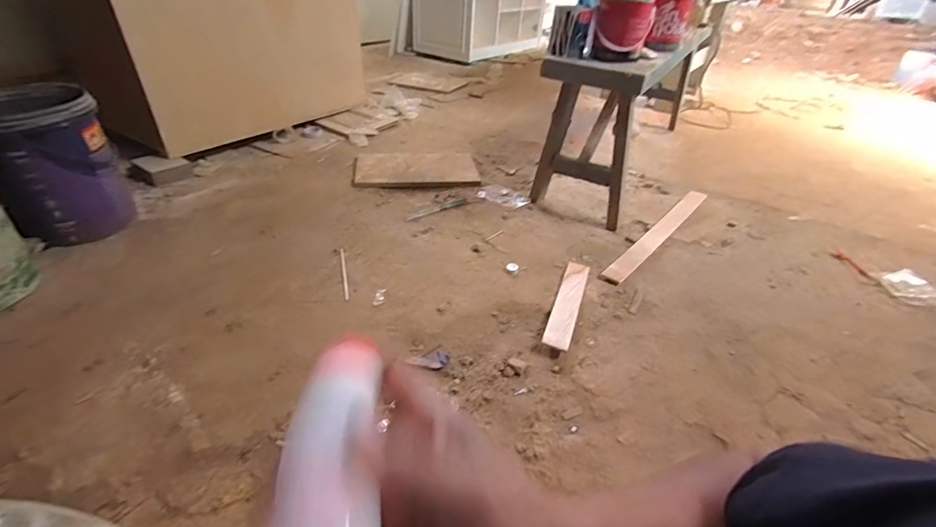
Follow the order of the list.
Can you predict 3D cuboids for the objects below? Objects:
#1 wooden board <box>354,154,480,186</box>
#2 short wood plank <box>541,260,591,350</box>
[{"bbox_3d":[-0.216,-0.395,1.748,0.501,0.032,0.247,-2,37,-7],"label":"wooden board"},{"bbox_3d":[0.262,0.104,1.101,0.062,0.028,0.343,16,39,16],"label":"short wood plank"}]

